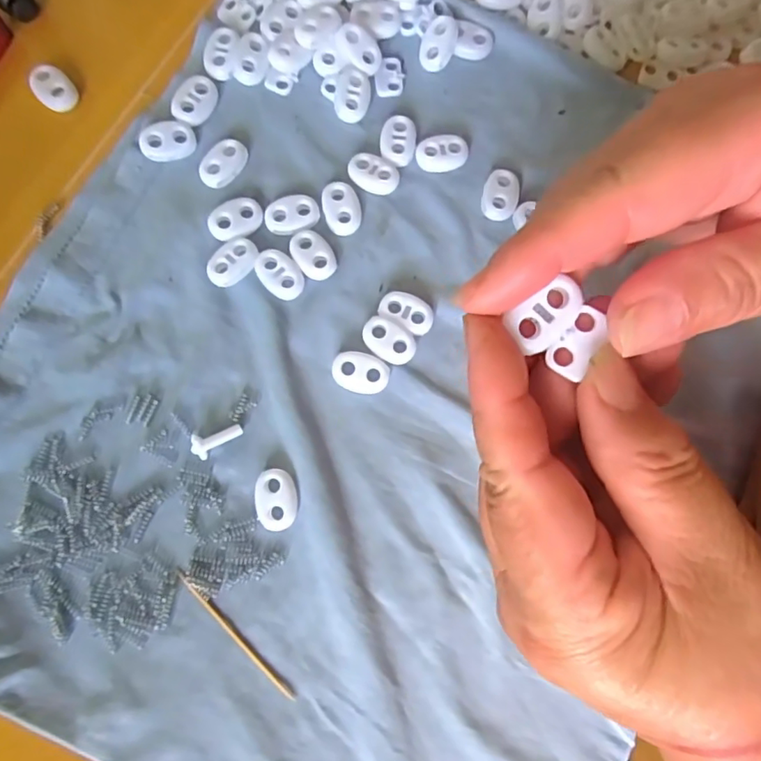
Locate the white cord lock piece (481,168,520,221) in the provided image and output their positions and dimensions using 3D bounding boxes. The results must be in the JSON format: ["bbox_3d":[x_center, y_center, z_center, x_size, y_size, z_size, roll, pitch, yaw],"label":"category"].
[{"bbox_3d":[0.050,-0.078,0.233,0.014,0.006,0.021,12,80,1],"label":"white cord lock piece"}]

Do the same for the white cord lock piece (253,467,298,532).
[{"bbox_3d":[-0.039,0.044,0.207,0.015,0.005,0.022,-14,80,-4],"label":"white cord lock piece"}]

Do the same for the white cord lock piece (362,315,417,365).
[{"bbox_3d":[0.003,-0.016,0.220,0.022,0.004,0.015,30,81,4],"label":"white cord lock piece"}]

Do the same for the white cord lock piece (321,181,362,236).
[{"bbox_3d":[-0.016,-0.071,0.229,0.014,0.005,0.022,-15,80,-4],"label":"white cord lock piece"}]

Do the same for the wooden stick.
[{"bbox_3d":[-0.053,0.091,0.200,0.061,0.004,0.004,44,82,6],"label":"wooden stick"}]

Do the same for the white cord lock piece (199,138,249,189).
[{"bbox_3d":[-0.066,-0.091,0.232,0.014,0.005,0.022,32,81,4],"label":"white cord lock piece"}]

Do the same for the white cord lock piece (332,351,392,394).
[{"bbox_3d":[-0.008,-0.003,0.218,0.022,0.005,0.015,16,80,2],"label":"white cord lock piece"}]

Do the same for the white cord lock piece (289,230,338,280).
[{"bbox_3d":[-0.028,-0.051,0.225,0.015,0.004,0.022,-36,82,-7],"label":"white cord lock piece"}]

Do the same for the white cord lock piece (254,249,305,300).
[{"bbox_3d":[-0.041,-0.043,0.223,0.015,0.004,0.022,-35,82,-7],"label":"white cord lock piece"}]

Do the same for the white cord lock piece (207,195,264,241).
[{"bbox_3d":[-0.059,-0.066,0.226,0.022,0.005,0.015,-27,81,-6],"label":"white cord lock piece"}]

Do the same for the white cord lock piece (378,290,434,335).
[{"bbox_3d":[0.011,-0.028,0.224,0.022,0.005,0.013,28,80,4],"label":"white cord lock piece"}]

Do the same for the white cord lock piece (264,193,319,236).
[{"bbox_3d":[-0.036,-0.069,0.228,0.022,0.004,0.016,-8,80,-3],"label":"white cord lock piece"}]

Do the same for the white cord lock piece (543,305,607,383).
[{"bbox_3d":[0.050,-0.010,0.140,0.010,0.004,0.018,34,81,5],"label":"white cord lock piece"}]

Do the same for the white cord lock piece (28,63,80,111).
[{"bbox_3d":[-0.141,-0.126,0.239,0.016,0.006,0.022,-44,83,-8],"label":"white cord lock piece"}]

